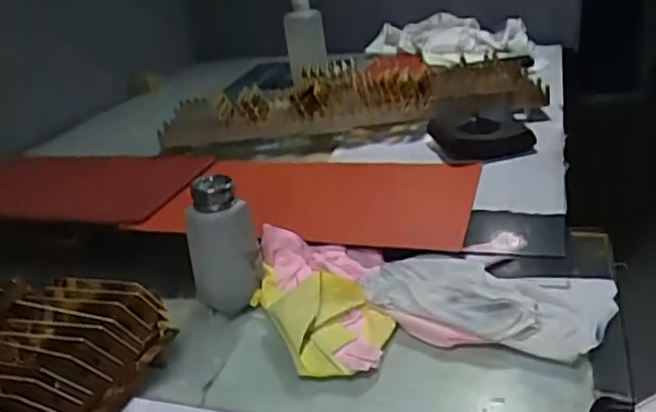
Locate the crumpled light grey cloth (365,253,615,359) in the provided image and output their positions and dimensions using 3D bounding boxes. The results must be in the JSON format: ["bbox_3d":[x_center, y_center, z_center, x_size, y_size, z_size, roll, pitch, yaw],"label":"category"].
[{"bbox_3d":[0.136,0.081,0.561,0.208,0.025,0.110,6,27,26],"label":"crumpled light grey cloth"}]

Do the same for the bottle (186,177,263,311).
[{"bbox_3d":[-0.097,0.038,0.597,0.060,0.127,0.045,12,31,36],"label":"bottle"}]

